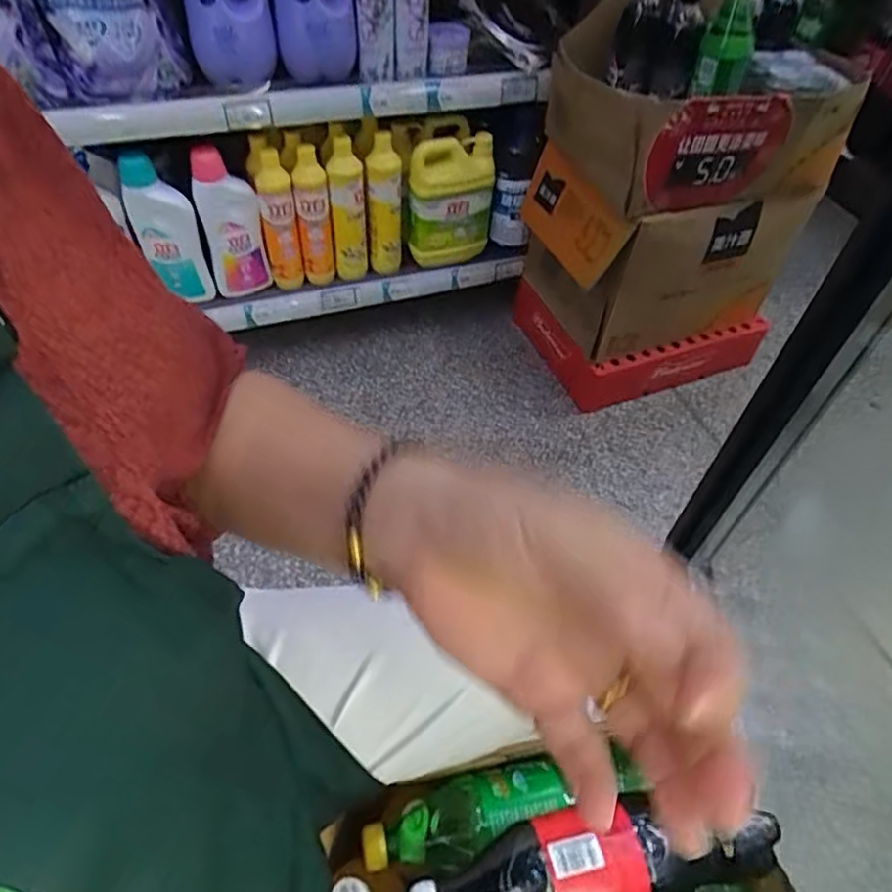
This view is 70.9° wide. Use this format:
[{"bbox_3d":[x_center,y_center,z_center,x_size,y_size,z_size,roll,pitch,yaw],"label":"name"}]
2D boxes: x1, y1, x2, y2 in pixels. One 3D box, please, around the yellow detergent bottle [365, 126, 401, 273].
[{"bbox_3d":[-0.106,-0.410,1.073,0.057,0.218,0.047,1,51,-3],"label":"yellow detergent bottle"}]

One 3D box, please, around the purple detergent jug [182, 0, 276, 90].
[{"bbox_3d":[-0.308,-0.626,0.862,0.111,0.197,0.100,-14,53,-15],"label":"purple detergent jug"}]

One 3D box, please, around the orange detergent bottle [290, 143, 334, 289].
[{"bbox_3d":[-0.222,-0.378,1.060,0.054,0.217,0.049,-5,51,-8],"label":"orange detergent bottle"}]

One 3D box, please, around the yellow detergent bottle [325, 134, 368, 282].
[{"bbox_3d":[-0.167,-0.394,1.065,0.060,0.226,0.043,-5,51,-8],"label":"yellow detergent bottle"}]

